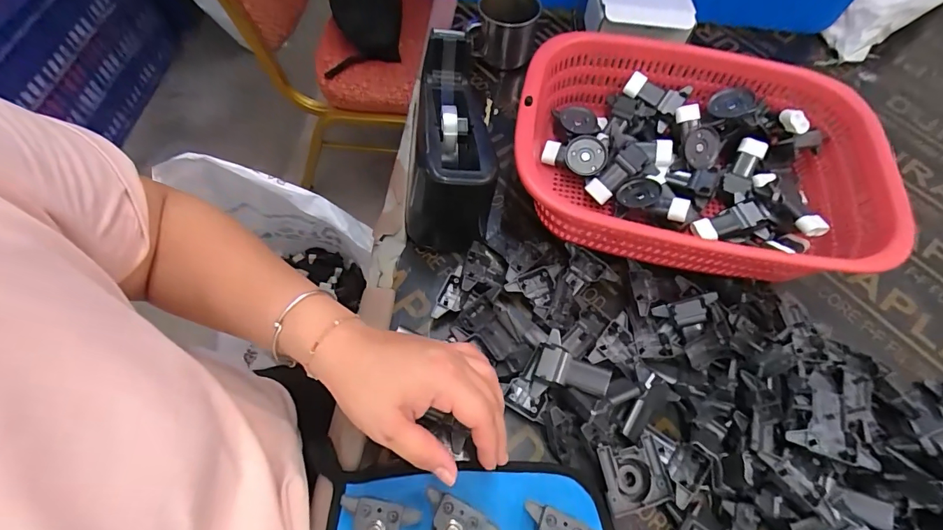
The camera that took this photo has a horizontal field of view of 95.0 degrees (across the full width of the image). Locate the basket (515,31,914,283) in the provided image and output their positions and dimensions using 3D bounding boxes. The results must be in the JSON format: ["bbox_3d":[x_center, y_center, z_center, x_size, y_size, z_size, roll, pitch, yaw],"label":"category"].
[{"bbox_3d":[0.211,-0.105,0.445,0.325,0.097,0.243,10,63,1],"label":"basket"}]

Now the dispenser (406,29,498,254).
[{"bbox_3d":[-0.025,-0.120,0.430,0.084,0.098,0.200,-2,63,-5],"label":"dispenser"}]

